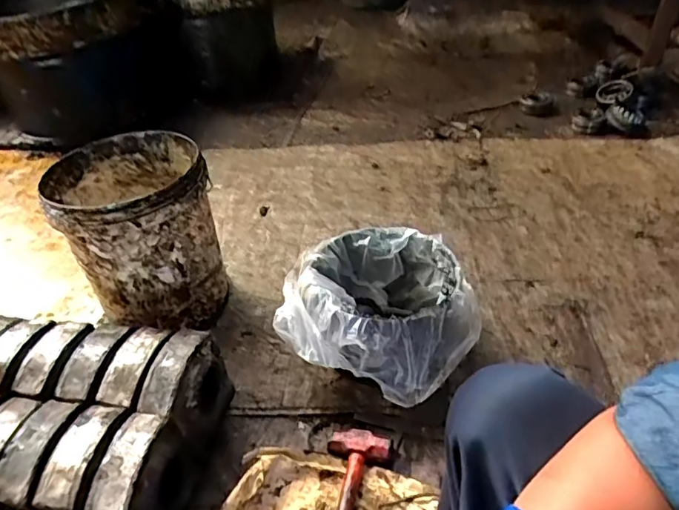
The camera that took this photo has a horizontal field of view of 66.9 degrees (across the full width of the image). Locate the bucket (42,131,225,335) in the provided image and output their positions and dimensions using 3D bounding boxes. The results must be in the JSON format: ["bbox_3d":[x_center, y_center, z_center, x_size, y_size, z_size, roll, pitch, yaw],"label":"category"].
[{"bbox_3d":[-0.410,-0.048,1.073,0.280,0.299,0.306,-3,40,3],"label":"bucket"}]

